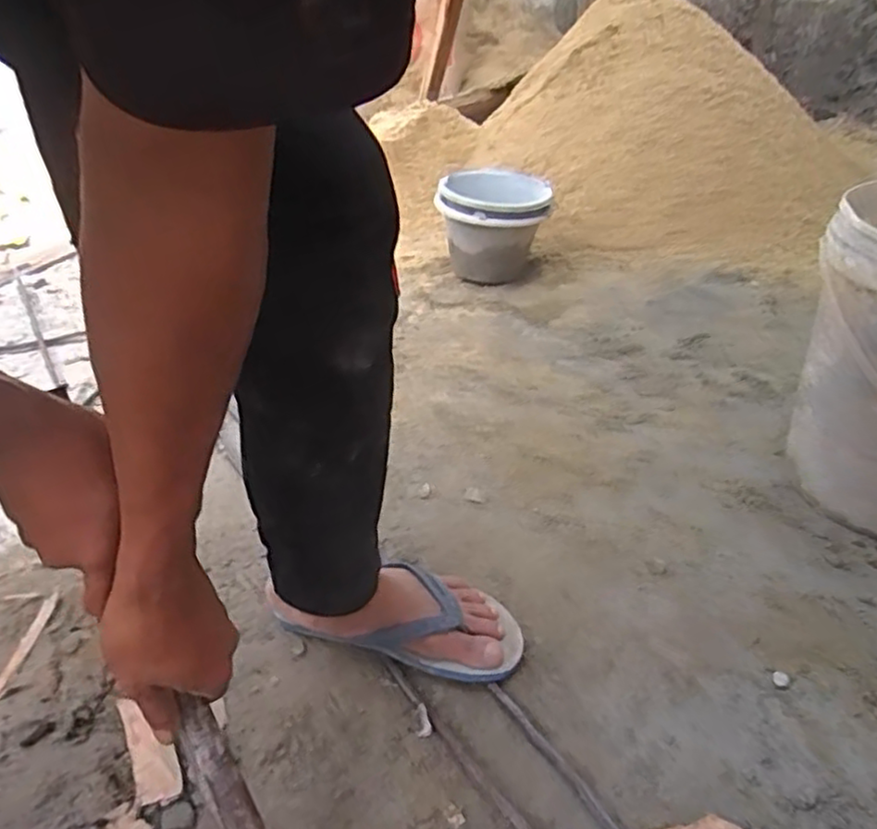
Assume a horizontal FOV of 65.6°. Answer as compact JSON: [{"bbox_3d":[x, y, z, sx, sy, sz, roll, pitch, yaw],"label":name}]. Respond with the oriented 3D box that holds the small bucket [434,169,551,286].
[{"bbox_3d":[0.122,-0.412,1.523,0.238,0.200,0.196,3,33,6],"label":"small bucket"}]

